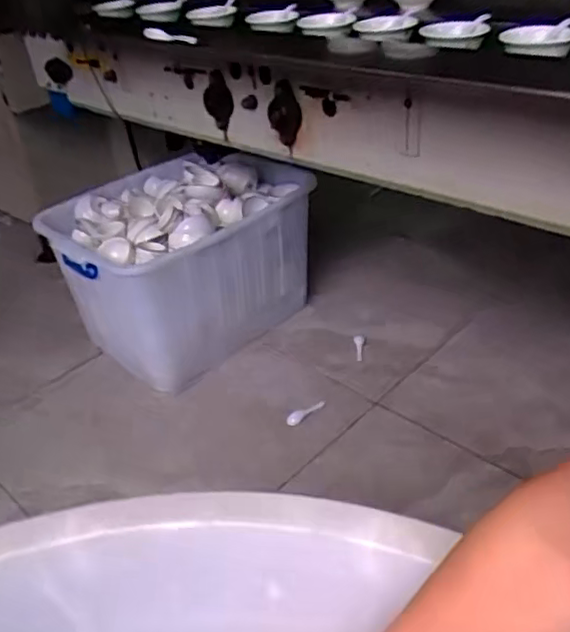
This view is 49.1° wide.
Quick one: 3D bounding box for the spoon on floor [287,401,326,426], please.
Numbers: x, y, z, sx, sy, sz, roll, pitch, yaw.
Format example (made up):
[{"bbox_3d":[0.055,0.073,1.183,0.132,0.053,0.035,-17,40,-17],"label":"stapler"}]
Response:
[{"bbox_3d":[0.054,0.245,1.591,0.111,0.021,0.027,-21,36,-23],"label":"spoon on floor"}]

